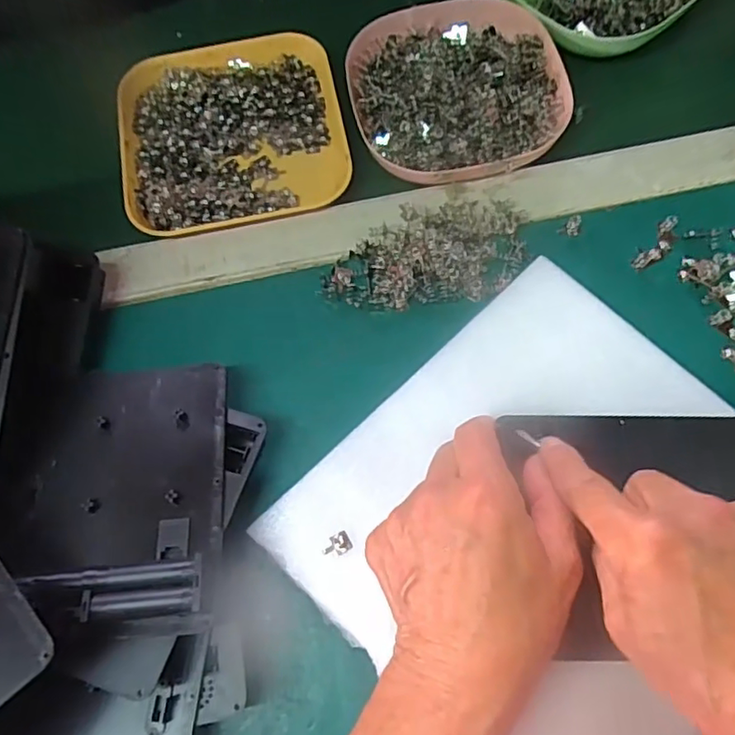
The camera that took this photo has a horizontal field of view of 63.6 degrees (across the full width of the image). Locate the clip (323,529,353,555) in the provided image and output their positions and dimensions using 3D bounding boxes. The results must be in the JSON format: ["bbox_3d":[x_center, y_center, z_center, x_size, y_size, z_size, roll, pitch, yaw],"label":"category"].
[{"bbox_3d":[-0.015,0.089,0.296,0.015,0.004,0.010,-24,71,-6],"label":"clip"}]

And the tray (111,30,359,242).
[{"bbox_3d":[-0.092,-0.162,0.405,0.146,0.015,0.149,-12,70,-2],"label":"tray"}]

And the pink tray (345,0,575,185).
[{"bbox_3d":[0.059,-0.187,0.391,0.135,0.027,0.147,-11,70,-1],"label":"pink tray"}]

